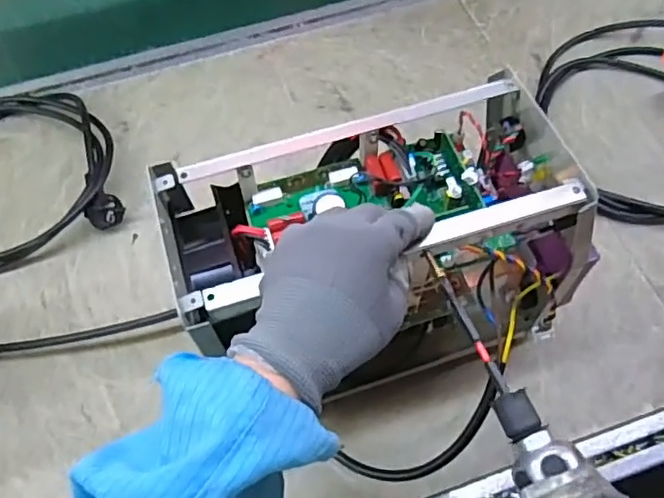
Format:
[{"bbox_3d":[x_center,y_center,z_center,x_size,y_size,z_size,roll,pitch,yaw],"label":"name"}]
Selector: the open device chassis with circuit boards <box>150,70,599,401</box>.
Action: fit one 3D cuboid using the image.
[{"bbox_3d":[0.039,0.009,0.506,0.307,0.230,0.145,-13,61,-6],"label":"open device chassis with circuit boards"}]

